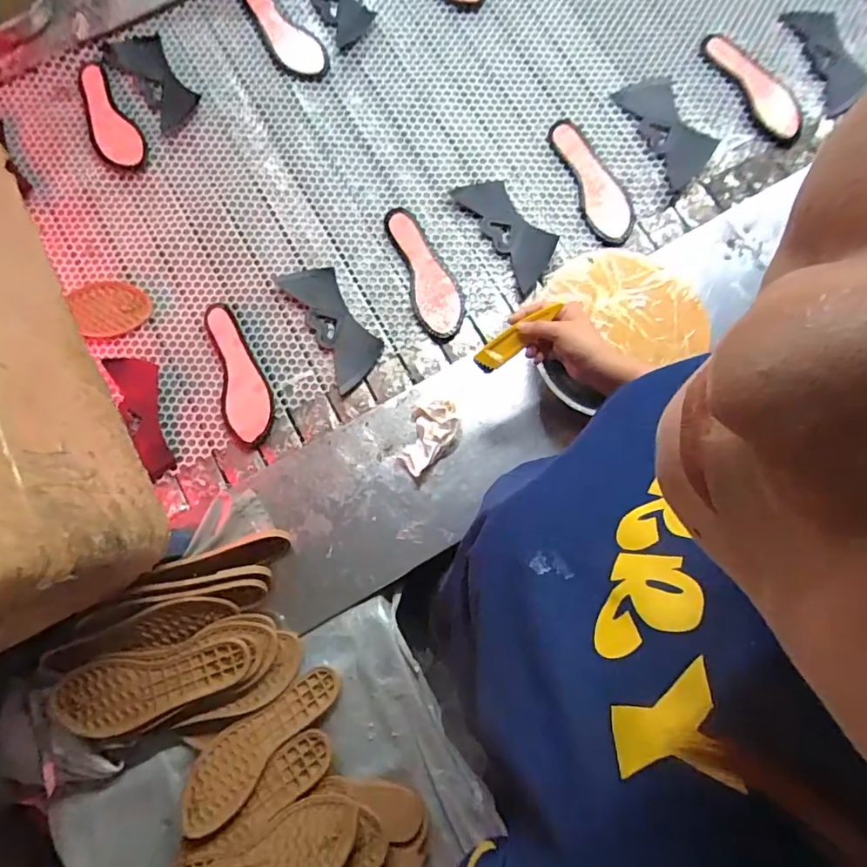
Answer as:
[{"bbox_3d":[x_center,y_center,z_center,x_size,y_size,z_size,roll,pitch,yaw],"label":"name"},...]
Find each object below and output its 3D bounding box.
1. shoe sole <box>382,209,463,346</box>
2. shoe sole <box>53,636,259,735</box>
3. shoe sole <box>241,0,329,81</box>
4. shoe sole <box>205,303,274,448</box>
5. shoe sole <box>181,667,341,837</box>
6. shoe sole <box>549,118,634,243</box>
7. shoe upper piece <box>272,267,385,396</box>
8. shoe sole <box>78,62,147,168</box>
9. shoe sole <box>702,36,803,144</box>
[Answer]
[{"bbox_3d":[-0.011,-0.266,0.829,0.079,0.014,0.231,-18,80,-3],"label":"shoe sole"},{"bbox_3d":[-0.361,0.327,0.650,0.242,0.013,0.085,-8,77,-5],"label":"shoe sole"},{"bbox_3d":[-0.277,-0.739,0.918,0.081,0.008,0.250,-35,81,-6],"label":"shoe sole"},{"bbox_3d":[-0.307,-0.097,0.800,0.083,0.018,0.232,-13,80,-2],"label":"shoe sole"},{"bbox_3d":[-0.233,0.404,0.667,0.082,0.009,0.240,37,73,24],"label":"shoe sole"},{"bbox_3d":[0.267,-0.428,0.846,0.076,0.019,0.228,-20,80,-4],"label":"shoe sole"},{"bbox_3d":[-0.162,-0.181,0.818,0.090,0.007,0.221,-30,81,-5],"label":"shoe upper piece"},{"bbox_3d":[-0.576,-0.555,0.884,0.077,0.011,0.225,-31,81,-6],"label":"shoe sole"},{"bbox_3d":[0.549,-0.590,0.852,0.087,0.017,0.220,-33,81,-6],"label":"shoe sole"}]

